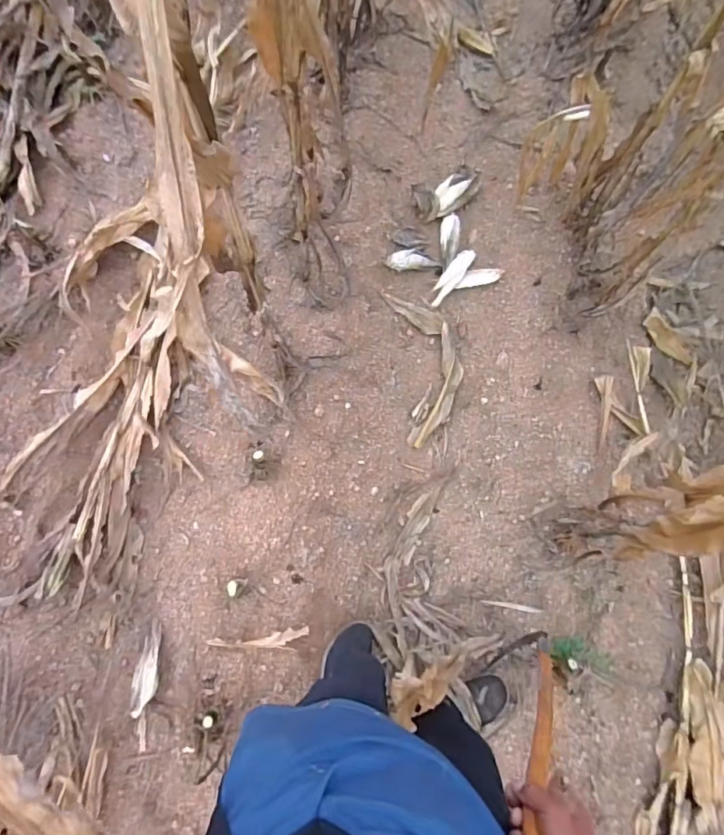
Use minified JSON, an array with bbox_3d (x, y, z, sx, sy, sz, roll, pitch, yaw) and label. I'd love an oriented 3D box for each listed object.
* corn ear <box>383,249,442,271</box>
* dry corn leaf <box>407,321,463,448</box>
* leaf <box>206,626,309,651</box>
[{"bbox_3d":[0.171,-0.520,1.649,0.210,0.052,0.069,-6,75,-27],"label":"corn ear"},{"bbox_3d":[0.248,-0.098,1.567,0.104,0.027,0.410,18,76,3],"label":"dry corn leaf"},{"bbox_3d":[-0.260,0.567,1.266,0.245,0.014,0.050,-4,76,-3],"label":"leaf"}]

